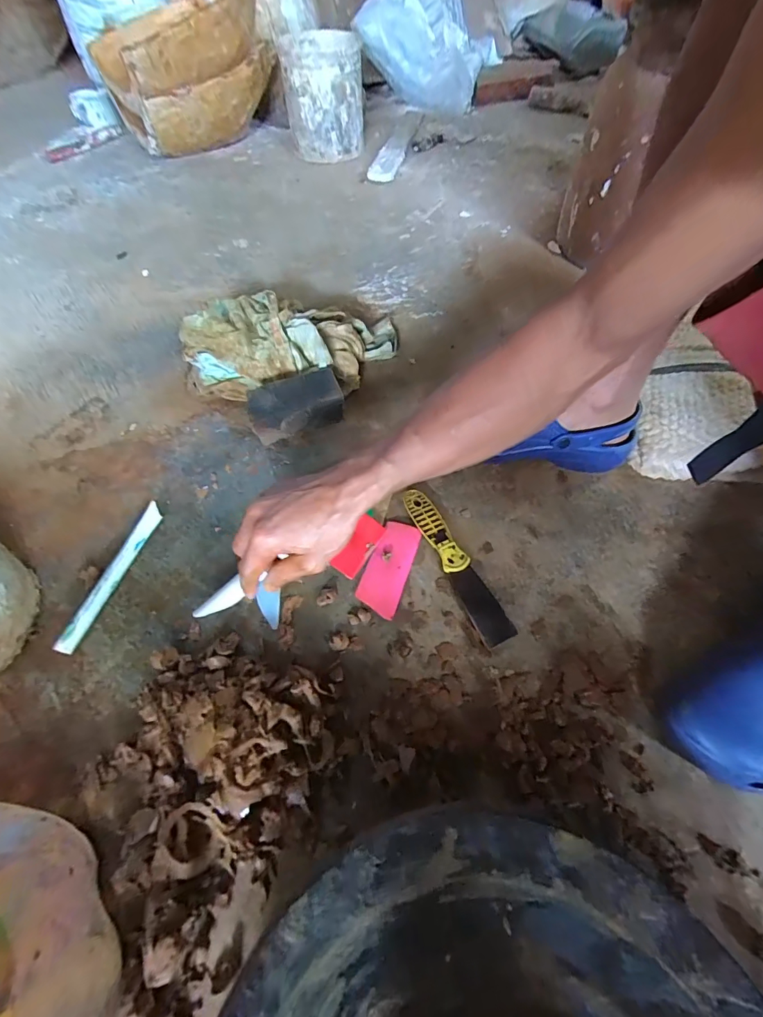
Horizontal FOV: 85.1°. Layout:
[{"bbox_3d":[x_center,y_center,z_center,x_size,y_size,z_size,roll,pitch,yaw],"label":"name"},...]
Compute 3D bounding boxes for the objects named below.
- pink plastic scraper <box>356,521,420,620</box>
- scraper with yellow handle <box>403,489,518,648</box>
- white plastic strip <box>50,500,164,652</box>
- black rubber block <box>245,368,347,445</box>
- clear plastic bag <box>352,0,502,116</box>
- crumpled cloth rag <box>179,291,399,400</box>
[{"bbox_3d":[0.008,0.063,0.461,0.044,0.004,0.106,17,64,10],"label":"pink plastic scraper"},{"bbox_3d":[0.081,0.056,0.459,0.036,0.015,0.191,-22,61,-12],"label":"scraper with yellow handle"},{"bbox_3d":[-0.288,0.068,0.450,0.019,0.005,0.171,27,58,-15],"label":"white plastic strip"},{"bbox_3d":[-0.115,-0.138,0.550,0.123,0.062,0.060,-23,62,-13],"label":"black rubber block"},{"bbox_3d":[0.139,-1.282,1.132,0.340,0.232,0.409,15,60,9],"label":"clear plastic bag"},{"bbox_3d":[-0.133,-0.241,0.604,0.308,0.069,0.155,-1,59,0],"label":"crumpled cloth rag"}]

